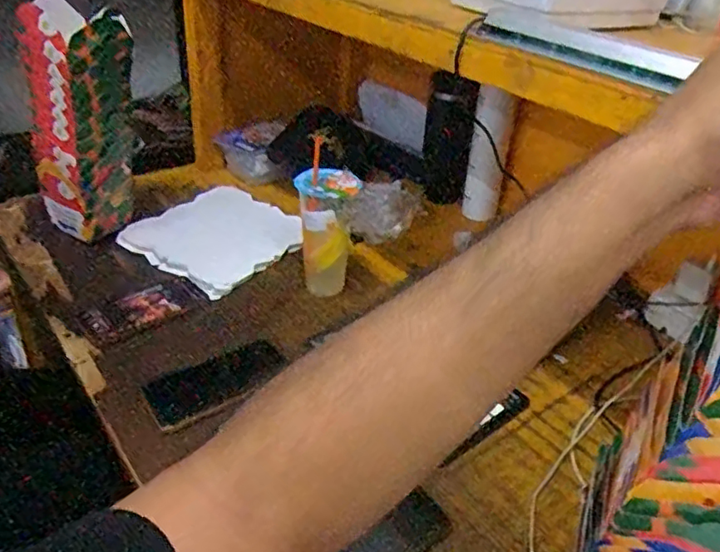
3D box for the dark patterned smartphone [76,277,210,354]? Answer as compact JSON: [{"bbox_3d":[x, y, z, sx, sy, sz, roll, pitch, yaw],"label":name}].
[{"bbox_3d":[-0.296,0.045,0.828,0.157,0.016,0.077,-28,52,-29],"label":"dark patterned smartphone"}]

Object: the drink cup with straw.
[{"bbox_3d":[-0.049,-0.071,0.872,0.086,0.194,0.084,2,33,-5],"label":"drink cup with straw"}]

